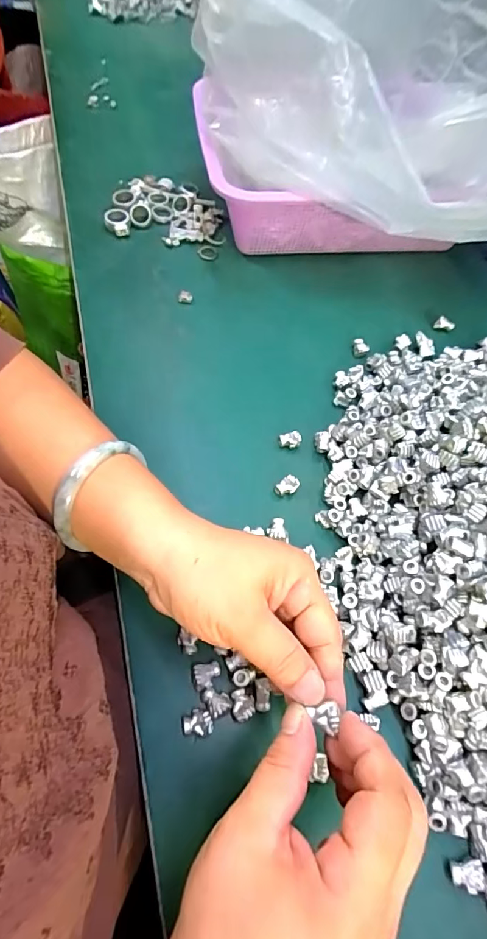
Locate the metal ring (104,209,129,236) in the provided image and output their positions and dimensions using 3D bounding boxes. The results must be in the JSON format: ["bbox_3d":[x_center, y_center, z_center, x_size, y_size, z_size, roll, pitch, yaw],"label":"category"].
[{"bbox_3d":[-0.131,-0.257,0.462,0.025,0.017,0.027,2,63,-4],"label":"metal ring"}]

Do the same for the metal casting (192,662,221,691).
[{"bbox_3d":[-0.022,0.126,0.271,0.016,0.006,0.014,-6,64,-8],"label":"metal casting"}]

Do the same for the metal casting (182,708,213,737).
[{"bbox_3d":[-0.027,0.149,0.260,0.018,0.011,0.014,1,63,-4],"label":"metal casting"}]

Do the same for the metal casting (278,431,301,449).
[{"bbox_3d":[0.037,-0.024,0.357,0.017,0.011,0.012,-11,65,-10],"label":"metal casting"}]

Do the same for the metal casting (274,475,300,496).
[{"bbox_3d":[0.033,0.014,0.338,0.017,0.011,0.012,-33,70,-19],"label":"metal casting"}]

